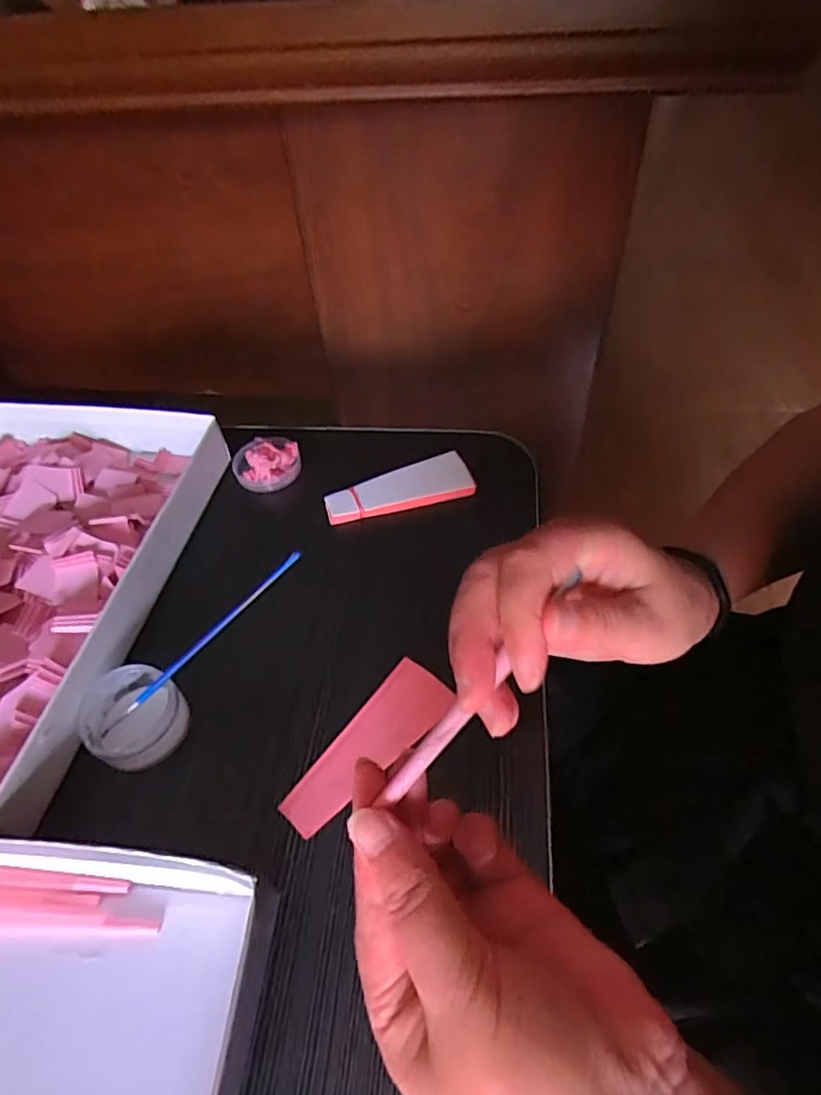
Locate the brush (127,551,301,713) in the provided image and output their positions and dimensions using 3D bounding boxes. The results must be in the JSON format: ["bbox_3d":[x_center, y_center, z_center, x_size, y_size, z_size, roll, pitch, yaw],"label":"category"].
[{"bbox_3d":[-0.106,0.046,0.315,0.130,0.006,0.005,-41,56,8],"label":"brush"}]

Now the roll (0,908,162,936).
[{"bbox_3d":[-0.171,0.172,0.268,0.109,0.008,0.011,-2,51,3],"label":"roll"}]

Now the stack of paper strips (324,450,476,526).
[{"bbox_3d":[-0.009,-0.045,0.438,0.109,0.010,0.038,-13,51,-6],"label":"stack of paper strips"}]

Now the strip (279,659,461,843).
[{"bbox_3d":[-0.022,0.108,0.320,0.038,0.004,0.107,32,60,26],"label":"strip"}]

